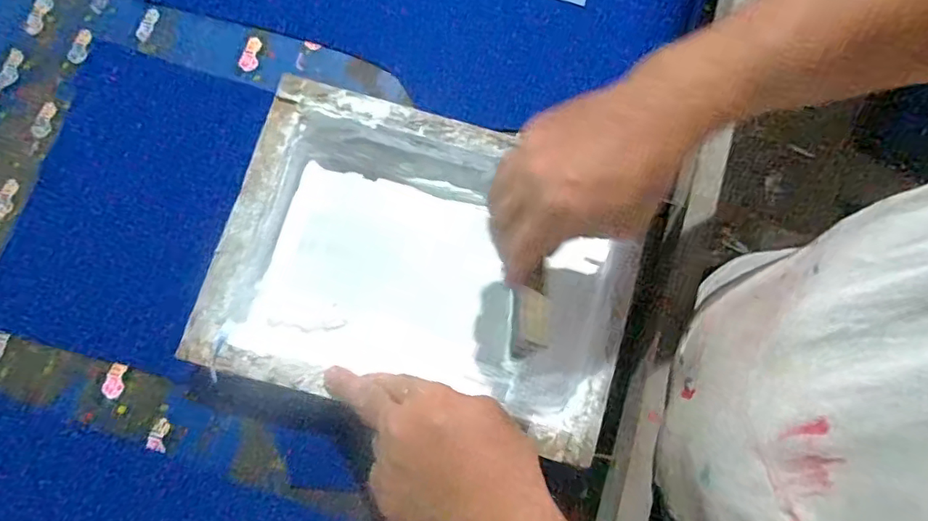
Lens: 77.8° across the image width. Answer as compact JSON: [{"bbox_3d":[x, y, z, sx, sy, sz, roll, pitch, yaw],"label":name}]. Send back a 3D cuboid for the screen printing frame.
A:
[{"bbox_3d":[-0.029,0.004,0.466,0.318,0.065,0.233,15,75,2],"label":"screen printing frame"}]

